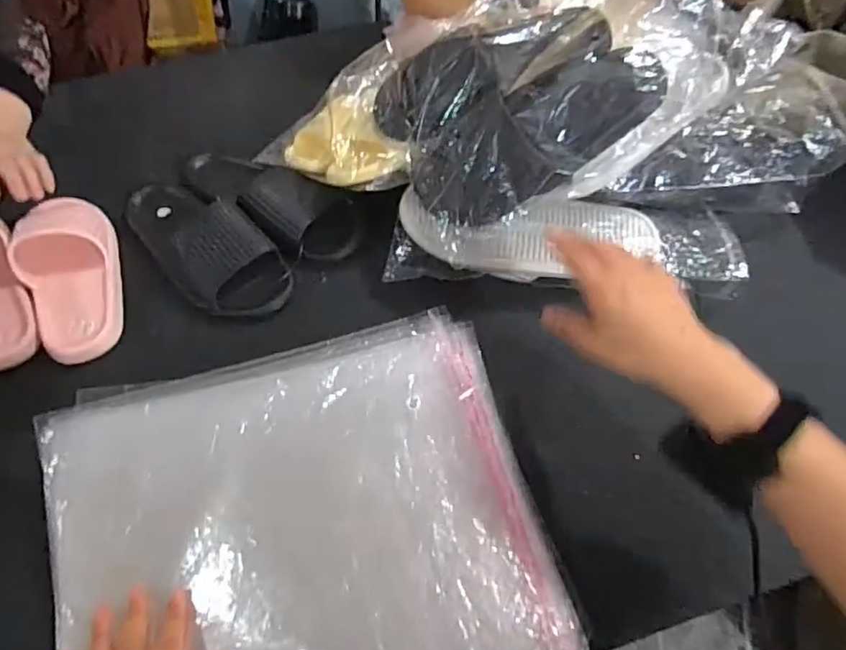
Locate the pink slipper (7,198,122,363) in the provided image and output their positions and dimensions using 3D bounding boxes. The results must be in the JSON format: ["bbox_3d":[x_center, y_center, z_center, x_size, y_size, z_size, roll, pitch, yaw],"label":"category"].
[{"bbox_3d":[-0.417,-0.078,0.672,0.097,0.058,0.267,-21,57,-12],"label":"pink slipper"}]

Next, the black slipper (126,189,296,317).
[{"bbox_3d":[-0.270,-0.103,0.679,0.257,0.067,0.108,36,64,24],"label":"black slipper"}]

